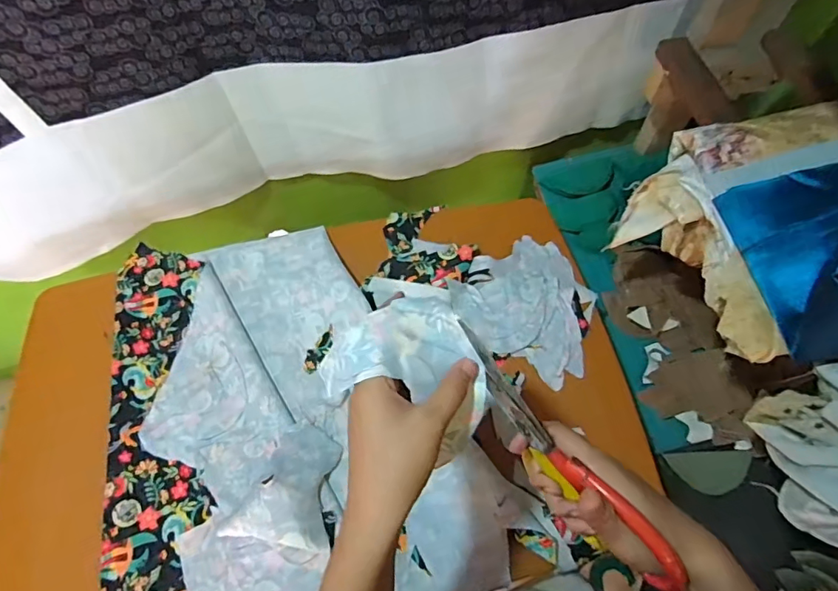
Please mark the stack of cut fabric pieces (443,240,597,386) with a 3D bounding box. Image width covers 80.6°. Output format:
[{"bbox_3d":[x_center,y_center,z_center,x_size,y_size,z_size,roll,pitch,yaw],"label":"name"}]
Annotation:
[{"bbox_3d":[0.152,0.019,0.656,0.169,0.024,0.190,-29,68,-12],"label":"stack of cut fabric pieces"}]

